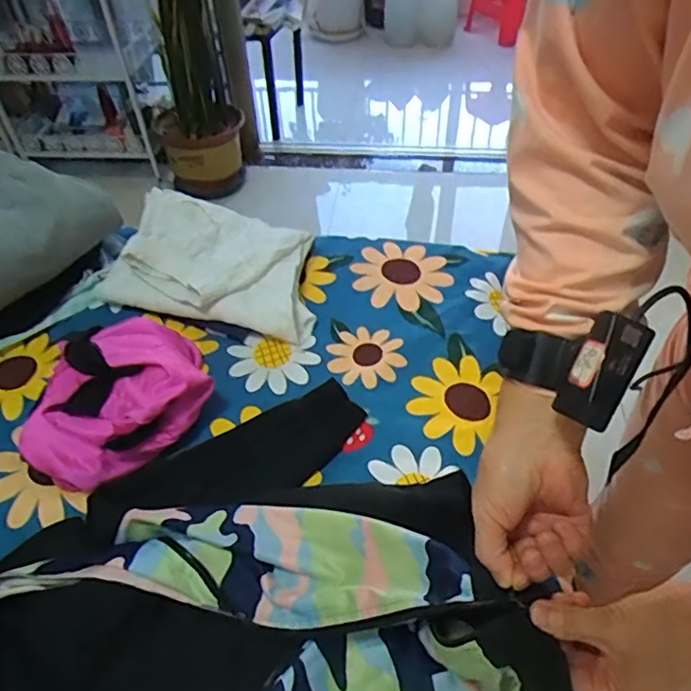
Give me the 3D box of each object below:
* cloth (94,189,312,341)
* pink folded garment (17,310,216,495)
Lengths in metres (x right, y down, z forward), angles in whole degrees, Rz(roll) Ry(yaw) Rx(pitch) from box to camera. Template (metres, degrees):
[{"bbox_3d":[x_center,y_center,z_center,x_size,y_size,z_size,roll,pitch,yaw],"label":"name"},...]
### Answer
[{"bbox_3d":[-0.195,-0.130,0.850,0.326,0.102,0.191,13,49,14],"label":"cloth"},{"bbox_3d":[-0.284,0.041,0.695,0.199,0.099,0.237,-19,49,-15],"label":"pink folded garment"}]

